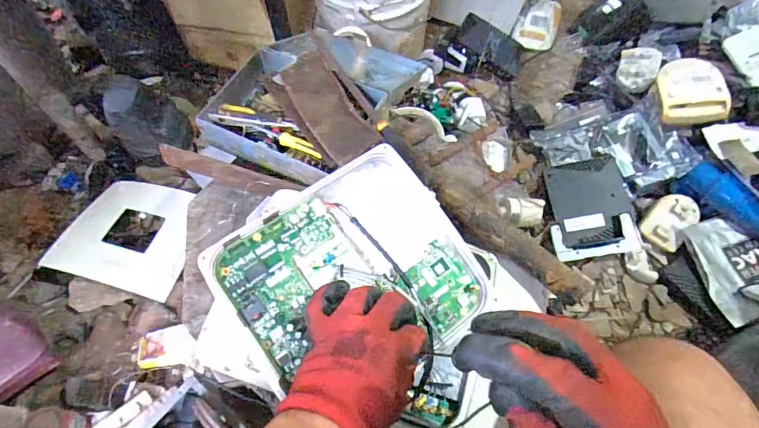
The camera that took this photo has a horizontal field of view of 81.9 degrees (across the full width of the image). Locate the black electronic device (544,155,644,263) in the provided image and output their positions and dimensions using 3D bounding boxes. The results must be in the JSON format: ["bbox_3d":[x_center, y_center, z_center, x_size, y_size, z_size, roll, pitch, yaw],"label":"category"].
[{"bbox_3d":[0.441,-0.014,0.916,0.174,0.048,0.224,2,59,3],"label":"black electronic device"}]

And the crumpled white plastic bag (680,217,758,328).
[{"bbox_3d":[0.693,0.087,0.822,0.175,0.053,0.194,-15,59,-7],"label":"crumpled white plastic bag"}]

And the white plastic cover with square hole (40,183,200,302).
[{"bbox_3d":[-0.530,0.044,0.943,0.241,0.030,0.240,18,56,-7],"label":"white plastic cover with square hole"}]

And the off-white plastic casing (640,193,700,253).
[{"bbox_3d":[0.593,0.014,0.894,0.079,0.025,0.111,34,98,20],"label":"off-white plastic casing"}]

